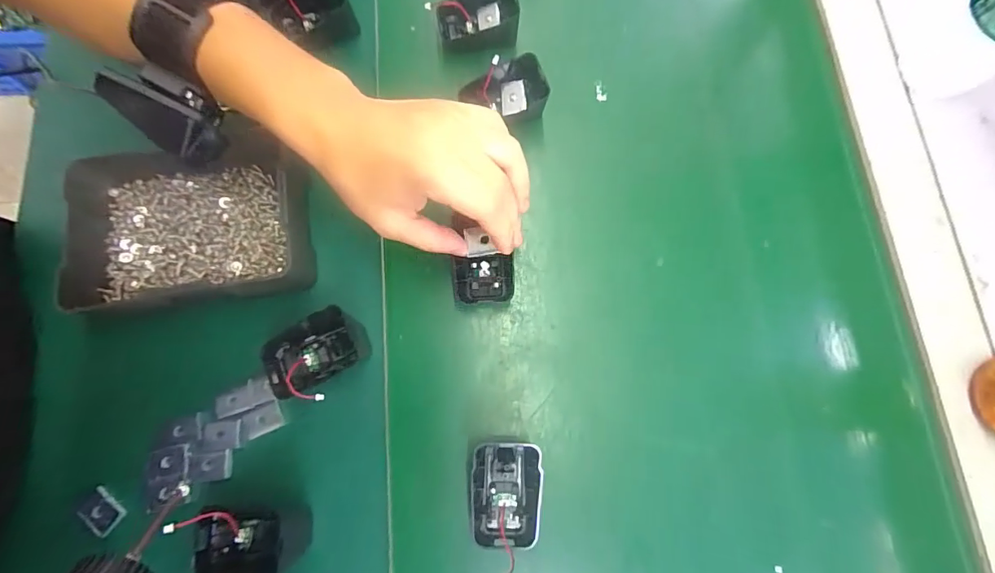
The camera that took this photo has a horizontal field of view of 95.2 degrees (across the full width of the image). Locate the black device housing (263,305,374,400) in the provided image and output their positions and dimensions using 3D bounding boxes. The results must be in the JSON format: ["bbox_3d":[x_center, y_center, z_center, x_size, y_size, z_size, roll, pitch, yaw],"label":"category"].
[{"bbox_3d":[-0.127,0.049,0.319,0.072,0.042,0.048,-29,76,-5],"label":"black device housing"}]

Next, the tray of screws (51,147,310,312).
[{"bbox_3d":[-0.233,-0.045,0.344,0.171,0.050,0.119,-3,75,1],"label":"tray of screws"}]

